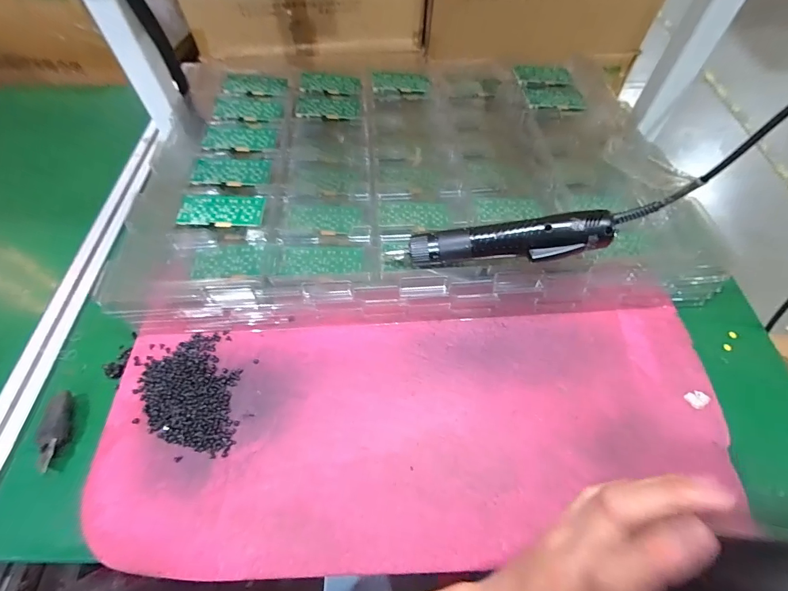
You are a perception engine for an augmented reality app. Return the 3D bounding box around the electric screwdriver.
[{"bbox_3d":[0.103,-0.053,0.392,0.222,0.027,0.034,-5,55,15],"label":"electric screwdriver"}]

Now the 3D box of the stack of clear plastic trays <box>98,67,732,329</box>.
[{"bbox_3d":[0.022,-0.172,0.539,0.734,0.076,0.457,-2,56,0],"label":"stack of clear plastic trays"}]

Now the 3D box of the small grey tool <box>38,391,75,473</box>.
[{"bbox_3d":[-0.330,0.131,0.374,0.017,0.023,0.072,-14,57,-8],"label":"small grey tool"}]

